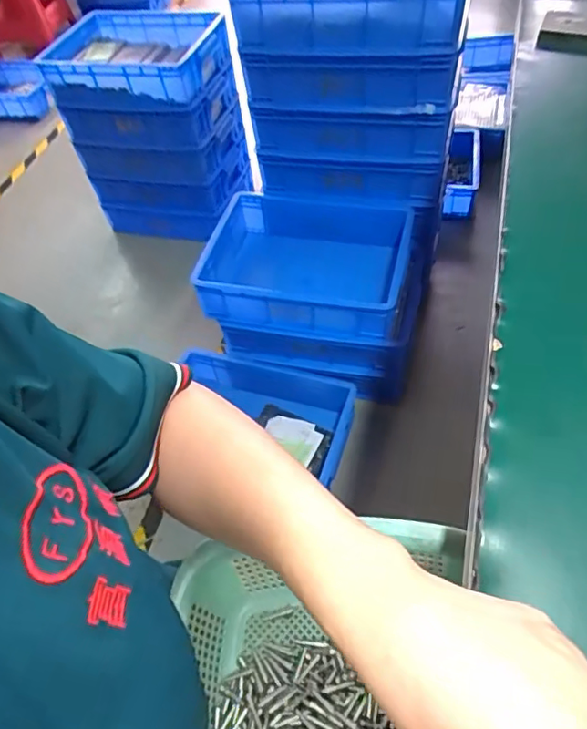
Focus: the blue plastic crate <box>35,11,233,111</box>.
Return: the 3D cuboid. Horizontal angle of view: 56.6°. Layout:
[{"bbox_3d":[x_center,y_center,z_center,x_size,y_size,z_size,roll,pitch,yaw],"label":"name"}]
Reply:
[{"bbox_3d":[-0.424,-0.797,1.429,0.450,0.119,0.305,10,55,15],"label":"blue plastic crate"}]

